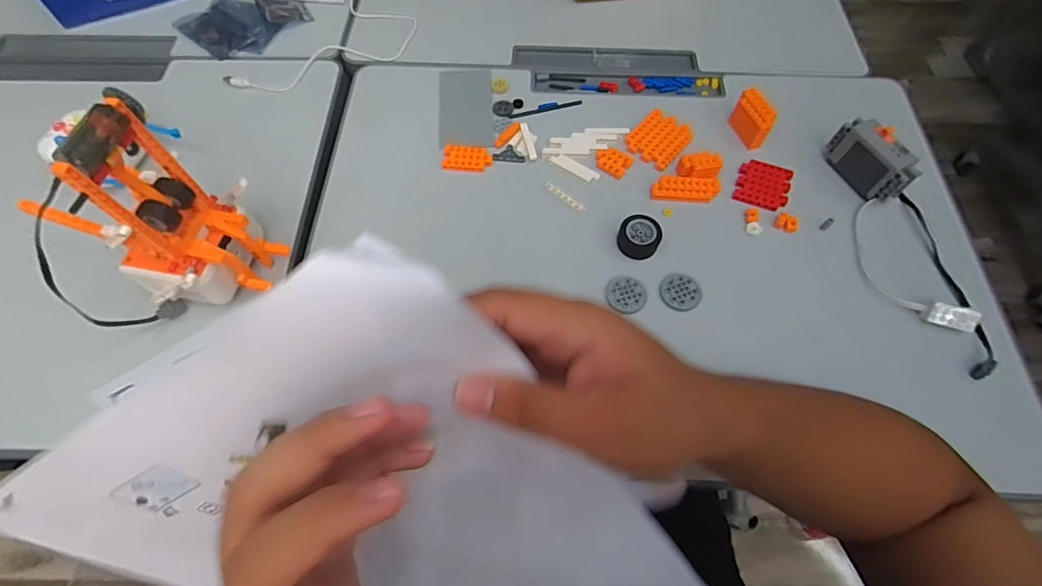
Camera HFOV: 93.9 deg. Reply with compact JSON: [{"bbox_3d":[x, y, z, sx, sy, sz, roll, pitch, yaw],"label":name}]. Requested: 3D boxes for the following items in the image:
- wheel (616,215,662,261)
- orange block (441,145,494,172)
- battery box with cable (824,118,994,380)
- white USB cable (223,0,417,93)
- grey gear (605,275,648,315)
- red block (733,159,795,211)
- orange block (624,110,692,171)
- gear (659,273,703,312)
[{"bbox_3d":[0.121,-0.059,0.498,0.041,0.018,0.042,0,63,0],"label":"wheel"},{"bbox_3d":[-0.061,-0.153,0.555,0.056,0.004,0.036,5,63,3],"label":"orange block"},{"bbox_3d":[0.385,-0.058,0.472,0.083,0.052,0.274,-3,63,-1],"label":"battery box with cable"},{"bbox_3d":[-0.242,-0.317,0.630,0.141,0.006,0.239,29,66,14],"label":"white USB cable"},{"bbox_3d":[0.104,0.001,0.481,0.039,0.010,0.038,0,63,0],"label":"grey gear"},{"bbox_3d":[0.268,-0.119,0.537,0.054,0.011,0.062,20,64,10],"label":"red block"},{"bbox_3d":[0.160,-0.180,0.564,0.061,0.008,0.071,37,68,17],"label":"orange block"},{"bbox_3d":[0.157,-0.001,0.478,0.038,0.010,0.038,1,63,1],"label":"gear"}]

